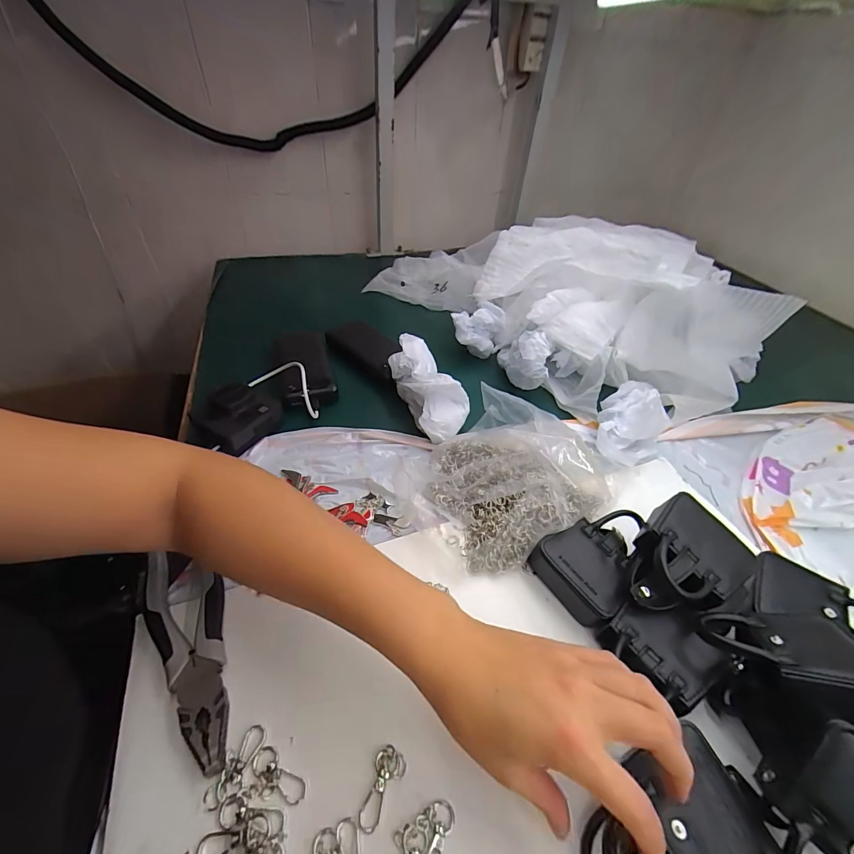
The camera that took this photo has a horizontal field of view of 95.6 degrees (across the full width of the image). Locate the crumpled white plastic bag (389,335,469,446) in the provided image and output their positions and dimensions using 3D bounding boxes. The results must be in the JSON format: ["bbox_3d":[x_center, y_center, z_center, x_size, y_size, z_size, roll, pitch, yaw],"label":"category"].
[{"bbox_3d":[0.002,-0.053,0.485,0.067,0.078,0.147,-19,61,-19],"label":"crumpled white plastic bag"}]

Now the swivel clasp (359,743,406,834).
[{"bbox_3d":[-0.028,0.230,0.246,0.019,0.004,0.042,17,45,14],"label":"swivel clasp"}]

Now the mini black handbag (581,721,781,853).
[{"bbox_3d":[0.142,0.236,0.227,0.098,0.032,0.069,-11,46,-13],"label":"mini black handbag"}]

